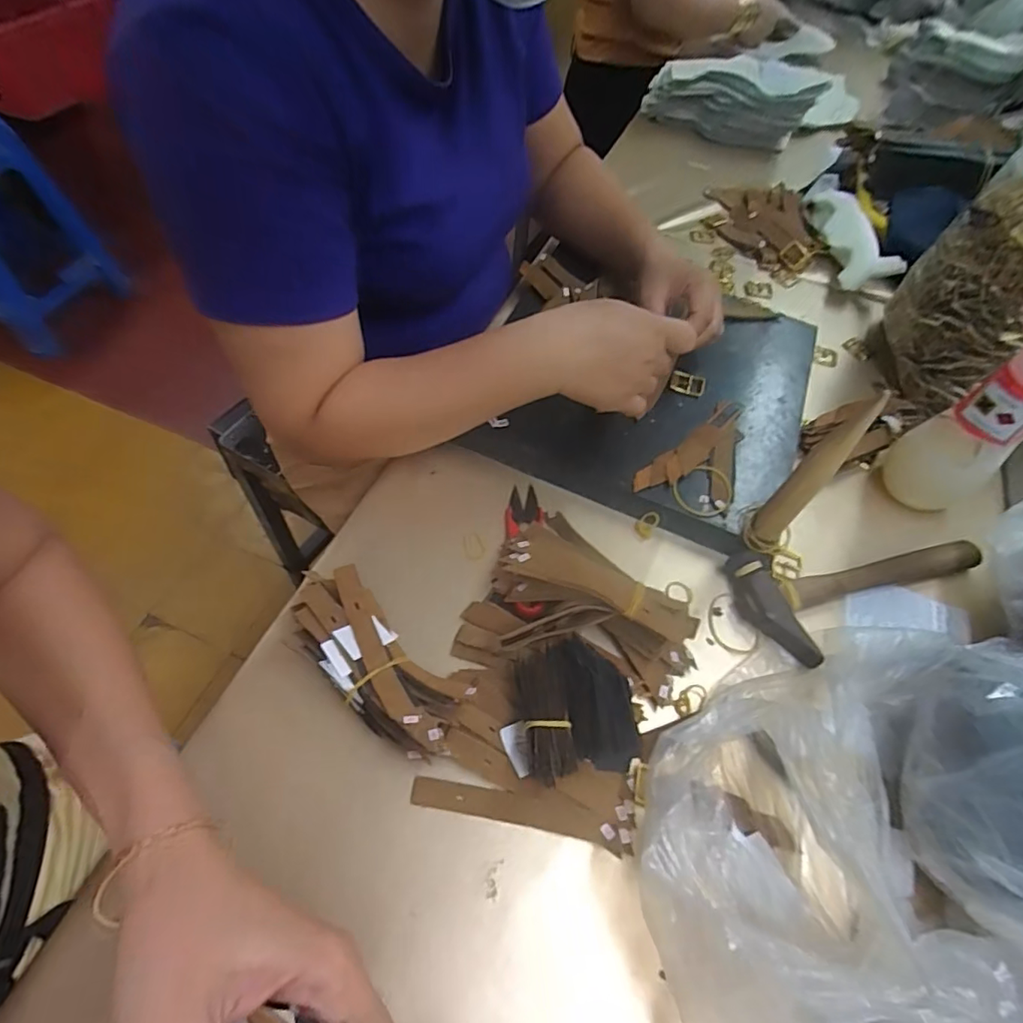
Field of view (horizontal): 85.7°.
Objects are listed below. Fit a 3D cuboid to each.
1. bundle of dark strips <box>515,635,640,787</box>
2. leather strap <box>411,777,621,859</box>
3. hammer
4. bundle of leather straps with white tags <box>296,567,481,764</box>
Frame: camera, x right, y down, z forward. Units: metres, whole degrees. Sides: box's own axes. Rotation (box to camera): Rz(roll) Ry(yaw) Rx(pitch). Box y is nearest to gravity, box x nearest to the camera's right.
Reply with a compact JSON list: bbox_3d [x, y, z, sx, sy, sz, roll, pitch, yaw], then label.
[{"bbox_3d":[0.043,0.124,0.357,0.074,0.032,0.083,-4,58,-8],"label":"bundle of dark strips"},{"bbox_3d":[0.002,0.183,0.338,0.128,0.007,0.019,12,58,3],"label":"leather strap"},{"bbox_3d":[0.281,0.050,0.442,0.207,0.023,0.091,-16,61,-15],"label":"hammer"},{"bbox_3d":[-0.090,0.098,0.361,0.149,0.043,0.060,39,62,18],"label":"bundle of leather straps with white tags"}]

